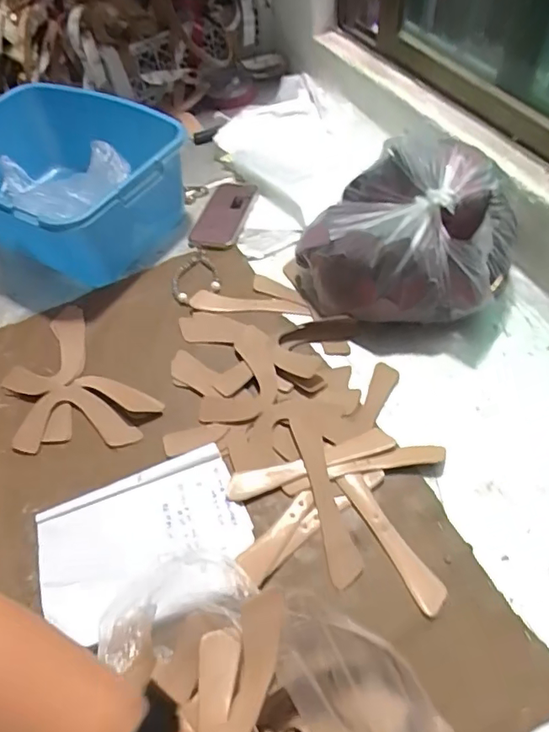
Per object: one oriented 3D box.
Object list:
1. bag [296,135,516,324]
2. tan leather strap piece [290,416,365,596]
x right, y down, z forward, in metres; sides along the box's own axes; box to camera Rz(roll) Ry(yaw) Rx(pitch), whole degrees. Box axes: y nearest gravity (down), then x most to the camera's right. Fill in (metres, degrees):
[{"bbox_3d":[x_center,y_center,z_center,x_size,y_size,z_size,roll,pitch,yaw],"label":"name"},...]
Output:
[{"bbox_3d":[0.165,-0.164,0.701,0.267,0.181,0.194,0,53,3],"label":"bag"},{"bbox_3d":[0.054,0.141,0.583,0.031,0.009,0.191,-12,53,-5],"label":"tan leather strap piece"}]

